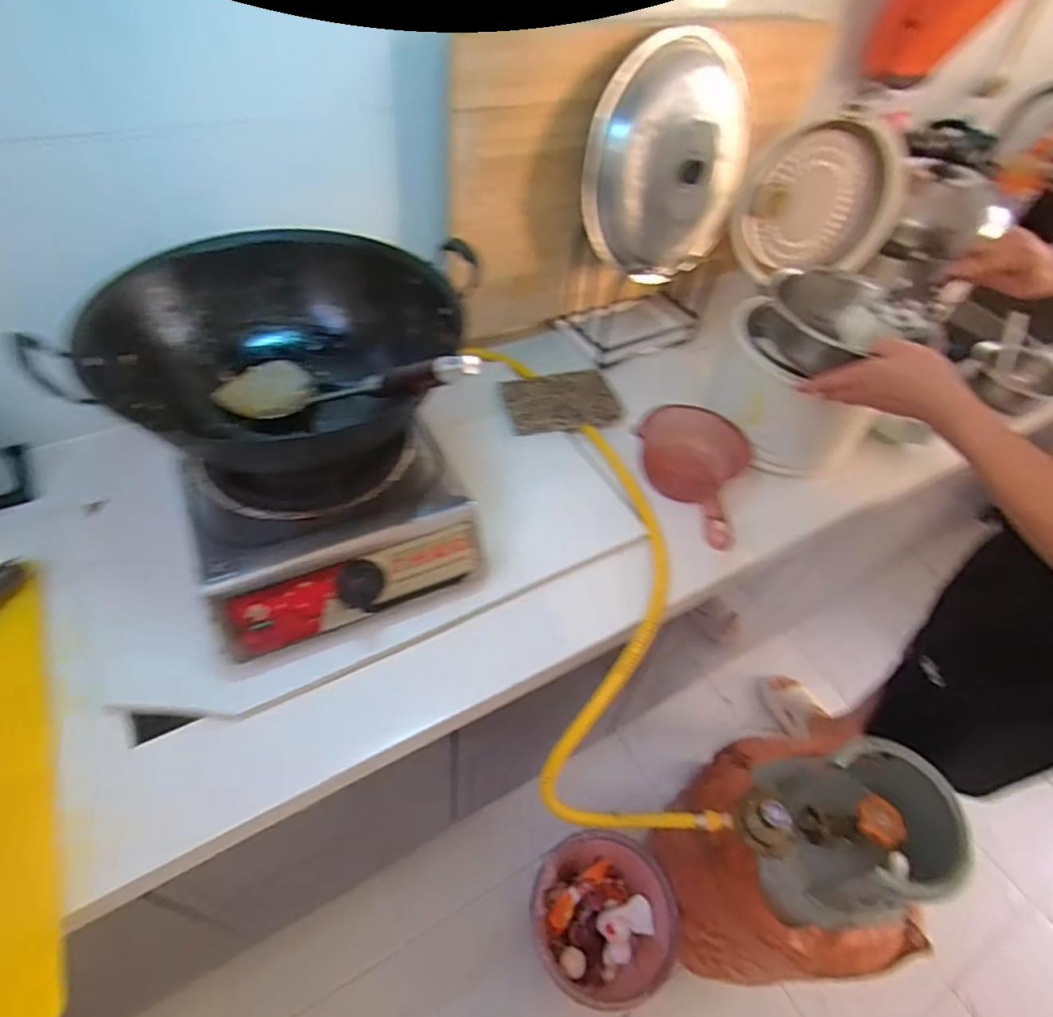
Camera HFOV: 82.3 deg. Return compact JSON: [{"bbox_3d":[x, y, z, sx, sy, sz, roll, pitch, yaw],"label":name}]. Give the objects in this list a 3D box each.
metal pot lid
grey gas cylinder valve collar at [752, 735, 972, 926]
[{"bbox_3d":[0.210,-0.511,0.901,0.282,0.323,0.078,-15,36,-29],"label":"metal pot lid"},{"bbox_3d":[0.434,0.428,0.813,0.220,0.145,0.206,3,51,-4],"label":"grey gas cylinder valve collar"}]

